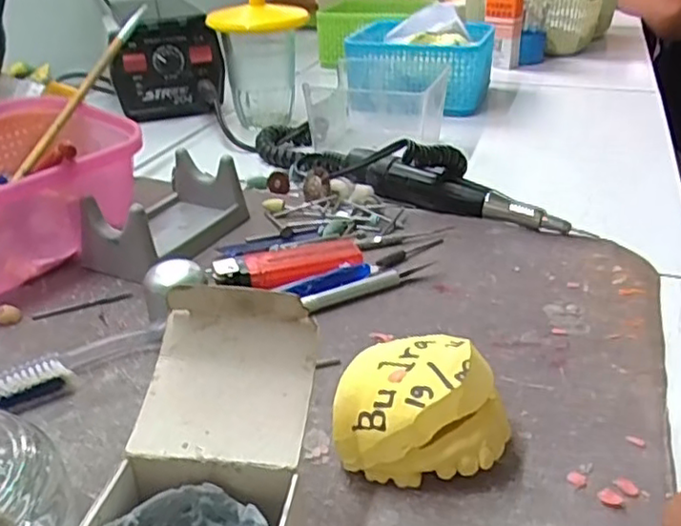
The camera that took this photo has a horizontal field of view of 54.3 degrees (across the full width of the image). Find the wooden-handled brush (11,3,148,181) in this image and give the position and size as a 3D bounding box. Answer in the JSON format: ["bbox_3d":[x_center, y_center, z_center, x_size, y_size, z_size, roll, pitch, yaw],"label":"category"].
[{"bbox_3d":[-0.162,-0.116,0.426,0.015,0.008,0.168,7,53,14],"label":"wooden-handled brush"}]

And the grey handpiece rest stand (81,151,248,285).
[{"bbox_3d":[-0.105,-0.031,0.395,0.064,0.039,0.093,9,31,17],"label":"grey handpiece rest stand"}]

